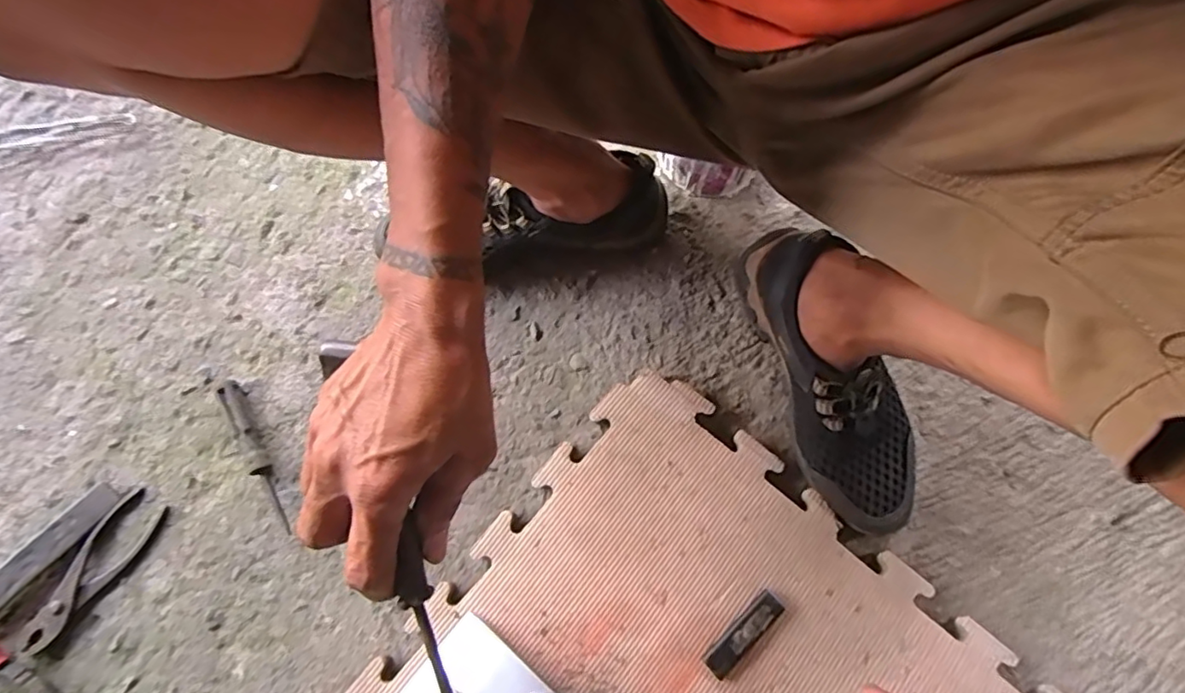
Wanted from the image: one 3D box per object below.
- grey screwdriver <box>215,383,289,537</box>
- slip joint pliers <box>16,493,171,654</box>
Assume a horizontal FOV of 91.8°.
[{"bbox_3d":[-0.307,0.097,0.524,0.015,0.022,0.149,-28,78,-6],"label":"grey screwdriver"},{"bbox_3d":[-0.442,0.200,0.502,0.042,0.012,0.150,34,79,8],"label":"slip joint pliers"}]

